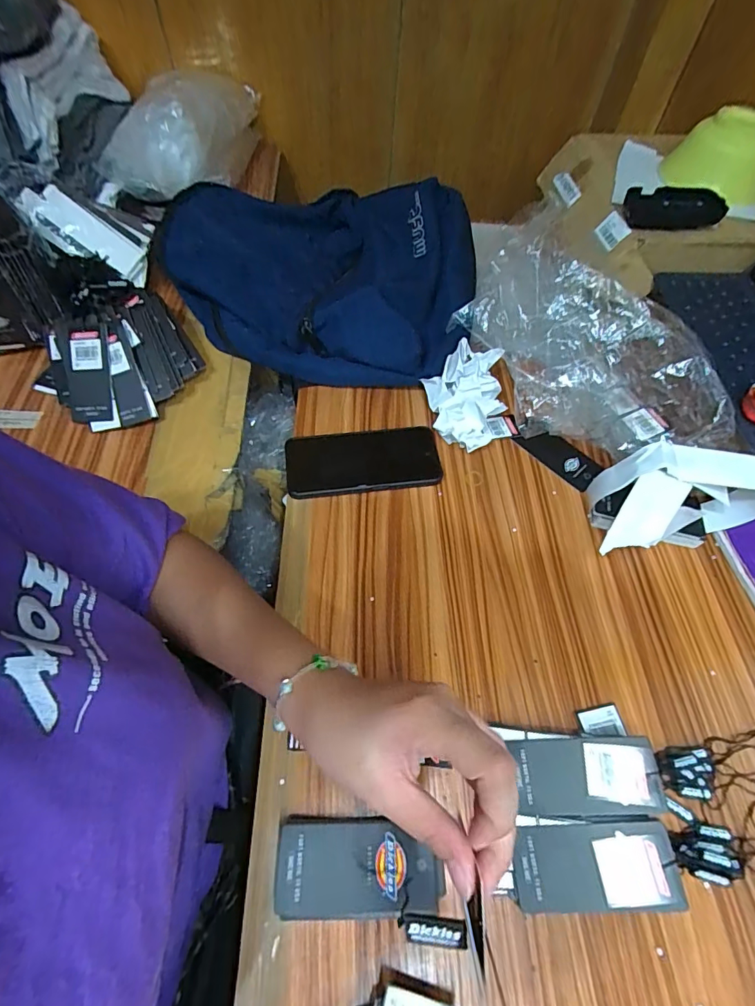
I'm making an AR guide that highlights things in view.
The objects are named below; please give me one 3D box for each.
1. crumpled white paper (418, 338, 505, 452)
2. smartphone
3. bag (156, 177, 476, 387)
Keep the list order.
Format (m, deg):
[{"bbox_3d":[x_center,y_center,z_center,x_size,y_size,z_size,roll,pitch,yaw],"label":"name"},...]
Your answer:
[{"bbox_3d":[0.102,-0.127,0.541,0.093,0.057,0.129,15,59,6],"label":"crumpled white paper"},{"bbox_3d":[-0.016,-0.047,0.507,0.167,0.017,0.076,-6,59,-7],"label":"smartphone"},{"bbox_3d":[-0.096,-0.316,0.610,0.438,0.108,0.315,7,58,1],"label":"bag"}]

